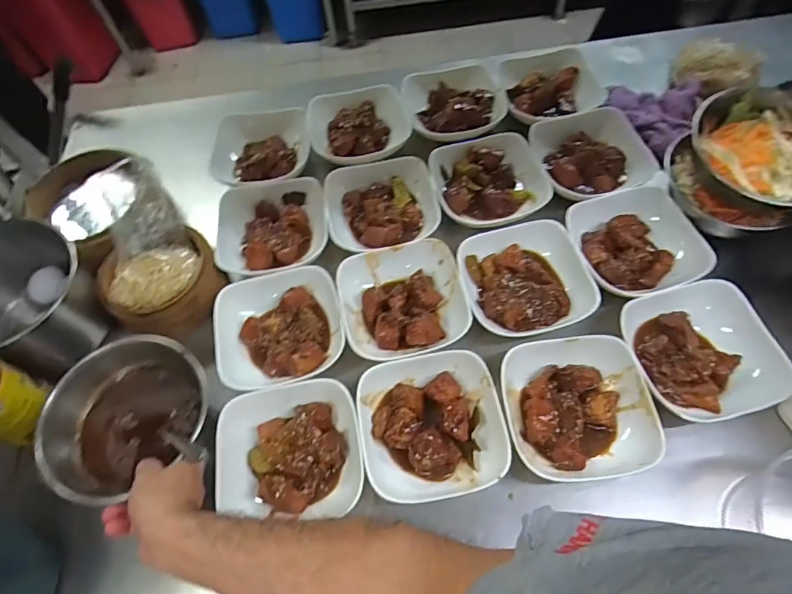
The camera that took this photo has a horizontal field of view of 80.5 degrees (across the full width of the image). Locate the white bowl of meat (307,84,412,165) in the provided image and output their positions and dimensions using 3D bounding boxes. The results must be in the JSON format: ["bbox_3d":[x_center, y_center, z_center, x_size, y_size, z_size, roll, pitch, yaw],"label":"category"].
[{"bbox_3d":[-0.059,-0.266,0.738,0.150,0.047,0.137,-14,60,-4],"label":"white bowl of meat"}]

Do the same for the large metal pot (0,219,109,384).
[{"bbox_3d":[-0.459,0.008,0.580,0.176,0.107,0.169,-2,60,3],"label":"large metal pot"}]

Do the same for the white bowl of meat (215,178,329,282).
[{"bbox_3d":[-0.169,-0.095,0.646,0.147,0.045,0.146,-10,60,-2],"label":"white bowl of meat"}]

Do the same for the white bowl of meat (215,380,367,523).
[{"bbox_3d":[-0.112,0.163,0.501,0.148,0.041,0.140,-11,60,-2],"label":"white bowl of meat"}]

